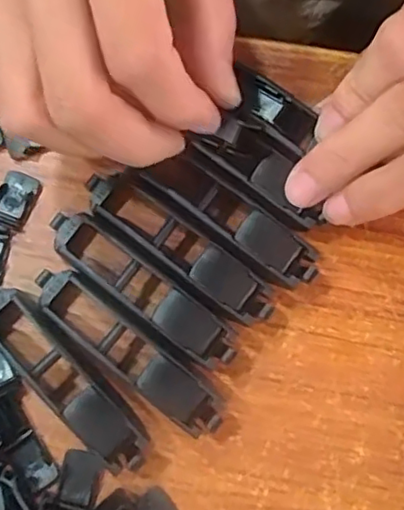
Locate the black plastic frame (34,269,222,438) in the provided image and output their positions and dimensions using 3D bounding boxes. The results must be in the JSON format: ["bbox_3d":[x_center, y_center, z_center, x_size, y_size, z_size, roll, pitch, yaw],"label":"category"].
[{"bbox_3d":[-0.025,0.030,0.207,0.076,0.013,0.016,38,83,10],"label":"black plastic frame"}]

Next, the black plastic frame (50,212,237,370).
[{"bbox_3d":[-0.022,0.009,0.210,0.074,0.014,0.016,39,83,10],"label":"black plastic frame"}]

